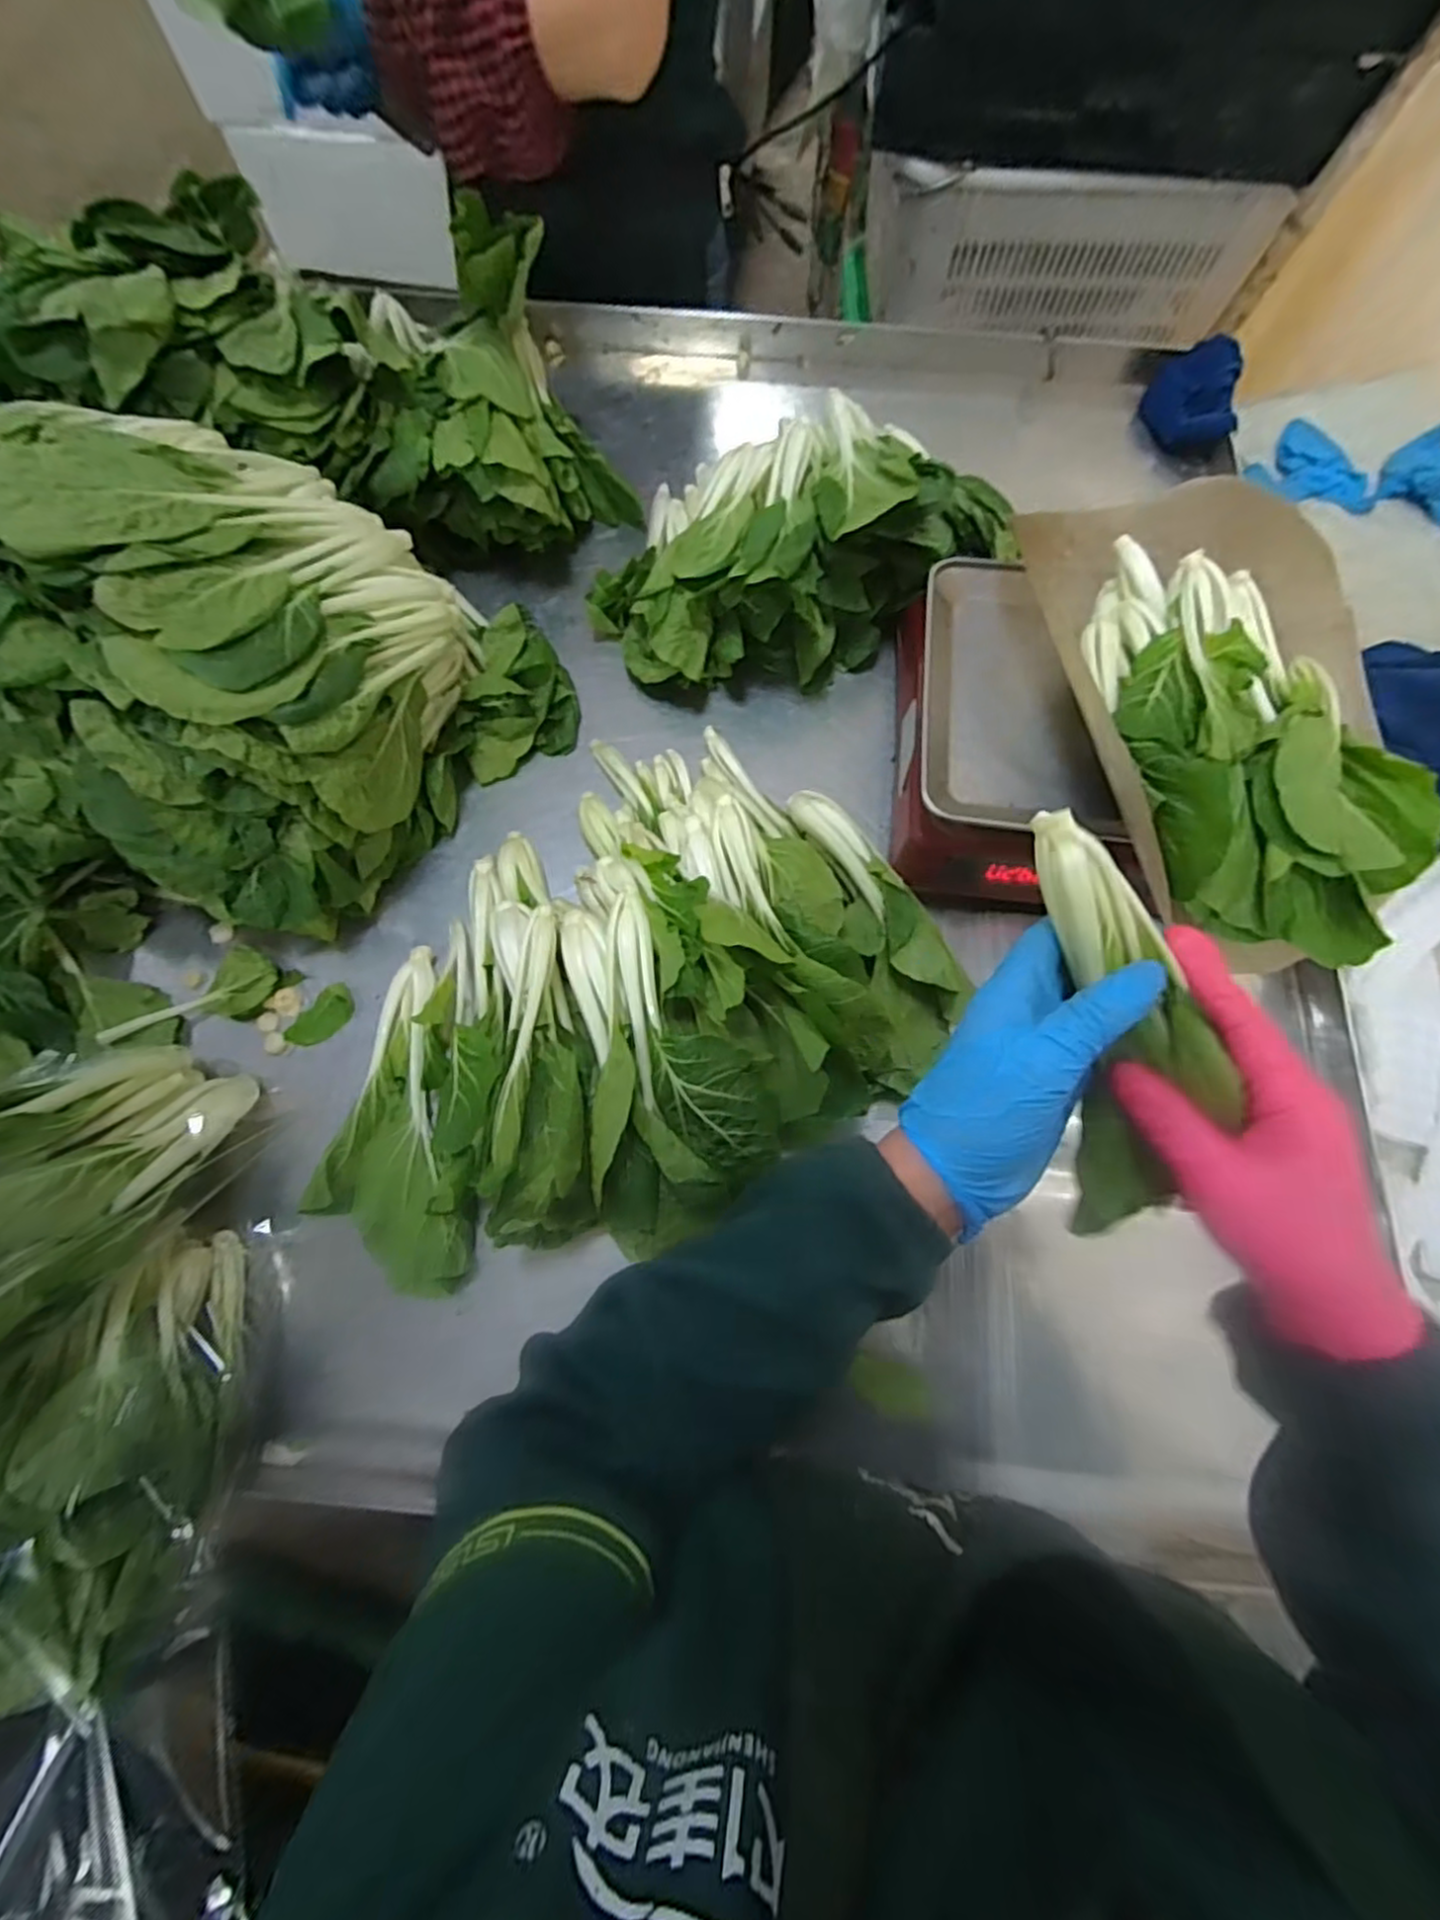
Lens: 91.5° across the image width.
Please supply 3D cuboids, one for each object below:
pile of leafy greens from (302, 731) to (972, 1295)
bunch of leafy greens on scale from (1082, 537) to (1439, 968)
[{"bbox_3d":[-0.084,0.027,0.525,0.335,0.130,0.486,42,76,11],"label":"pile of leafy greens"},{"bbox_3d":[0.343,-0.150,0.460,0.152,0.053,0.303,-12,73,-5],"label":"bunch of leafy greens on scale"}]

